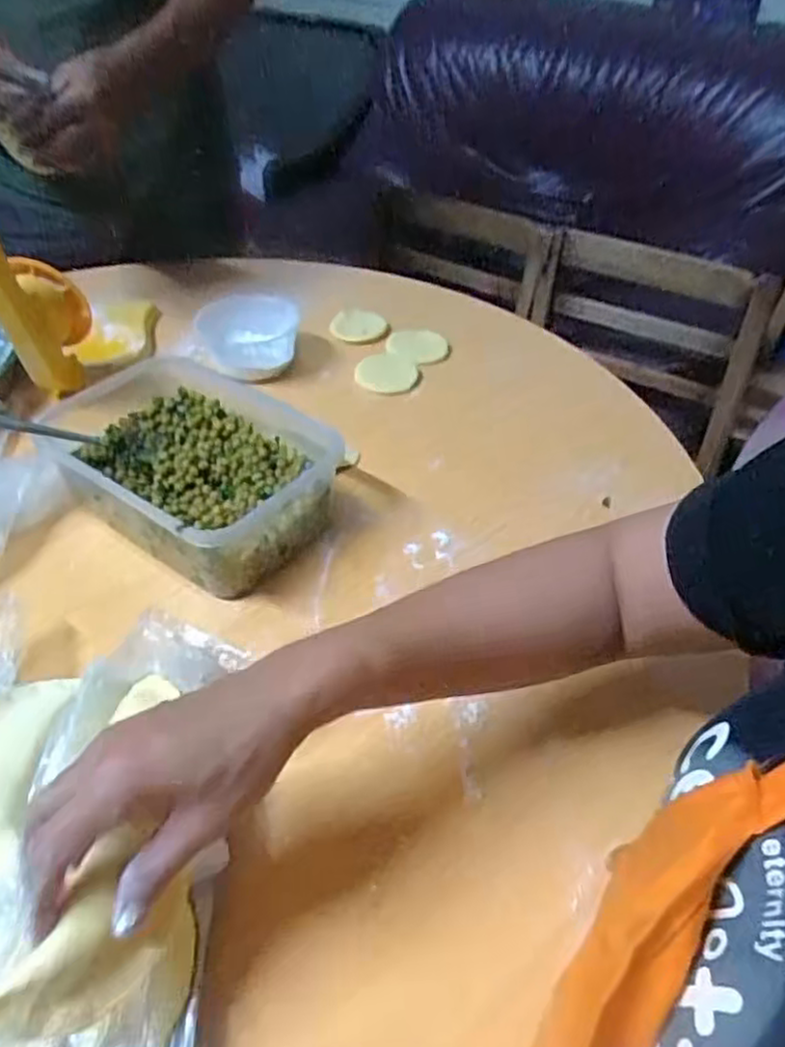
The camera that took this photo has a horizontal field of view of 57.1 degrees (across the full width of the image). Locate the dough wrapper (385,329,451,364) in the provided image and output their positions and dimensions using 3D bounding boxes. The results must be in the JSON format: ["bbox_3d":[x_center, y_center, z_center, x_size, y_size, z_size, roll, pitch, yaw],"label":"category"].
[{"bbox_3d":[0.031,-0.211,0.849,0.064,0.005,0.067,6,48,-6],"label":"dough wrapper"}]

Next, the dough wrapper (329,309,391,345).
[{"bbox_3d":[-0.040,-0.239,0.872,0.069,0.006,0.077,-1,42,-3],"label":"dough wrapper"}]

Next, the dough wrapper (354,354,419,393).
[{"bbox_3d":[-0.007,-0.169,0.804,0.069,0.006,0.063,2,50,-12],"label":"dough wrapper"}]

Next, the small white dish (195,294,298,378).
[{"bbox_3d":[-0.159,-0.212,0.808,0.112,0.061,0.093,-9,44,-10],"label":"small white dish"}]

